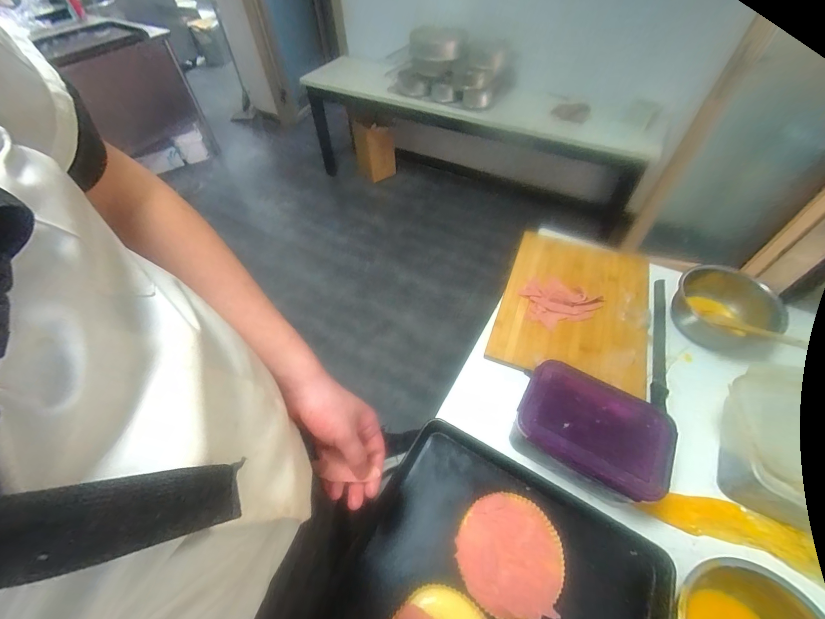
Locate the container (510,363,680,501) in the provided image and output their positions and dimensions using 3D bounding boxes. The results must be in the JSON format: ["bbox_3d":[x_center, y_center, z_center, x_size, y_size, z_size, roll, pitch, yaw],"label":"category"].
[{"bbox_3d":[0.275,0.196,0.559,0.207,0.103,0.150,26,58,19],"label":"container"}]

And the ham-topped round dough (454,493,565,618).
[{"bbox_3d":[0.139,0.350,0.500,0.142,0.026,0.145,-1,53,1],"label":"ham-topped round dough"}]

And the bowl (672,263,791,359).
[{"bbox_3d":[0.633,-0.001,0.705,0.152,0.078,0.185,-34,59,-21],"label":"bowl"}]

